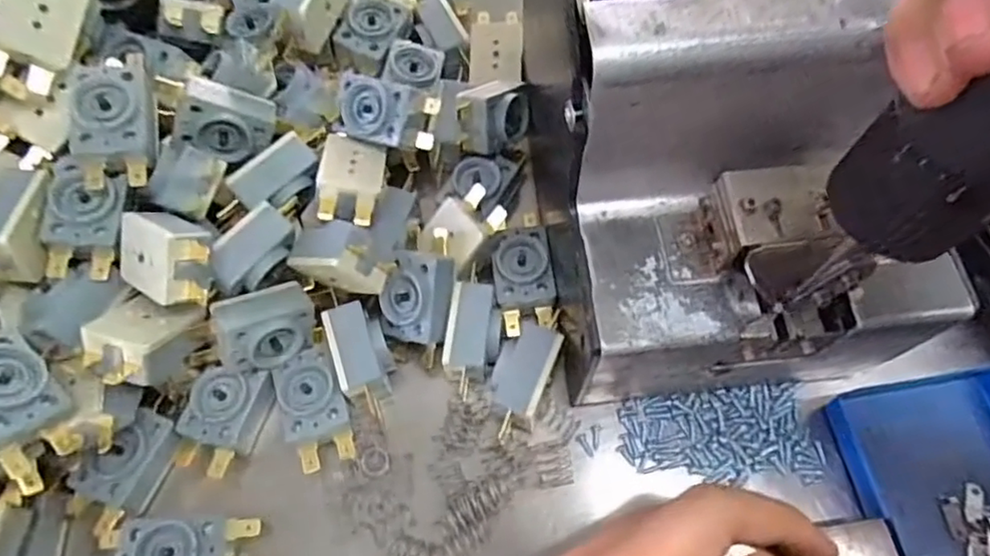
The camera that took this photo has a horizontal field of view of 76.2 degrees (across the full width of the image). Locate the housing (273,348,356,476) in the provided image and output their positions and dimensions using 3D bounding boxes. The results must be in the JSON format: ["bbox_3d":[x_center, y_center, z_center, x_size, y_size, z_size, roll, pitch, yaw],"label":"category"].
[{"bbox_3d":[-0.073,0.053,0.255,0.025,0.013,0.045,-17,68,-6],"label":"housing"}]

